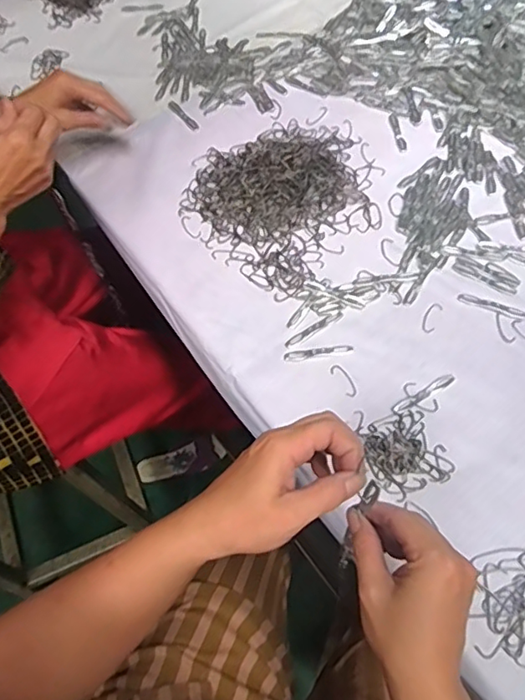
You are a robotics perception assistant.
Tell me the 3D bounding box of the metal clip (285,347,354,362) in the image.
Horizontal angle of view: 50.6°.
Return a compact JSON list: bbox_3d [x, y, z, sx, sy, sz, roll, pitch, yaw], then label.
[{"bbox_3d":[0.057,0.002,0.569,0.069,0.004,0.011,-8,61,-1],"label":"metal clip"}]

